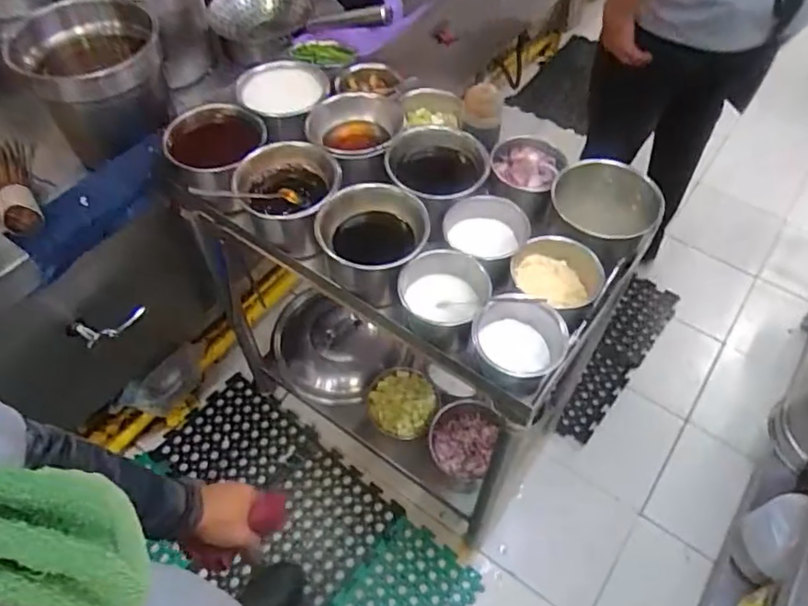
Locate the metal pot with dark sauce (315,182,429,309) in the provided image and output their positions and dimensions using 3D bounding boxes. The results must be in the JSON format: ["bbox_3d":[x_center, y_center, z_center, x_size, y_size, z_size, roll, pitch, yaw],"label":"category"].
[{"bbox_3d":[-0.043,-0.086,0.865,0.155,0.112,0.158,7,54,5],"label":"metal pot with dark sauce"}]

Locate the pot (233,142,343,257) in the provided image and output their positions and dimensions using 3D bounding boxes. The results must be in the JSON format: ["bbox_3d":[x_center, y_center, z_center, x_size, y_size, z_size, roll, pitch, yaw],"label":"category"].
[{"bbox_3d":[-0.176,-0.162,0.918,0.155,0.106,0.151,0,54,0],"label":"pot"}]

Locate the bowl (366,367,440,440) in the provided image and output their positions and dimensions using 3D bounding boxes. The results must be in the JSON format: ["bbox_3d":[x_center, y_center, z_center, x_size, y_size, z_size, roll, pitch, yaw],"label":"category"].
[{"bbox_3d":[-0.002,0.227,1.375,0.159,0.081,0.169,0,54,0],"label":"bowl"}]

